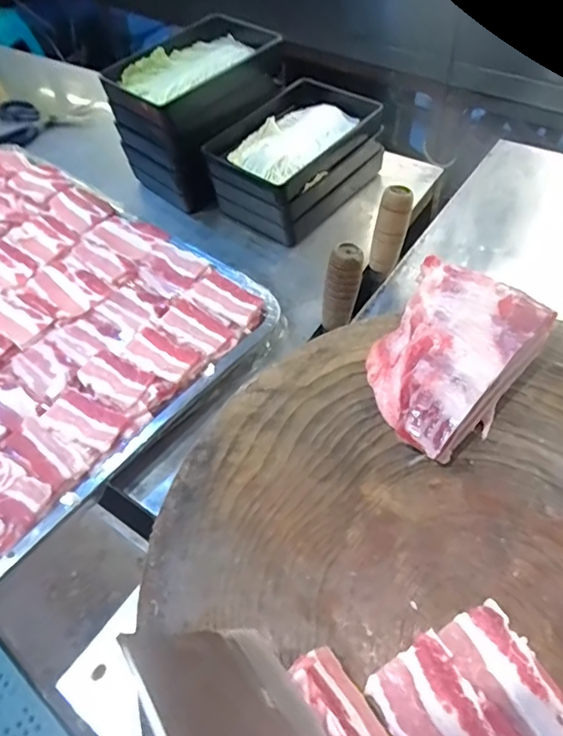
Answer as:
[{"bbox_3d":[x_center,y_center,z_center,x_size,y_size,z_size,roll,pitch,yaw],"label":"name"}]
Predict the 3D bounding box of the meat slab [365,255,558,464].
[{"bbox_3d":[0.108,-0.010,0.361,0.128,0.054,0.093,-39,59,-20],"label":"meat slab"}]

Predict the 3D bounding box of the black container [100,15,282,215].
[{"bbox_3d":[-0.094,-0.326,0.677,0.204,0.149,0.142,-40,59,-20],"label":"black container"}]

